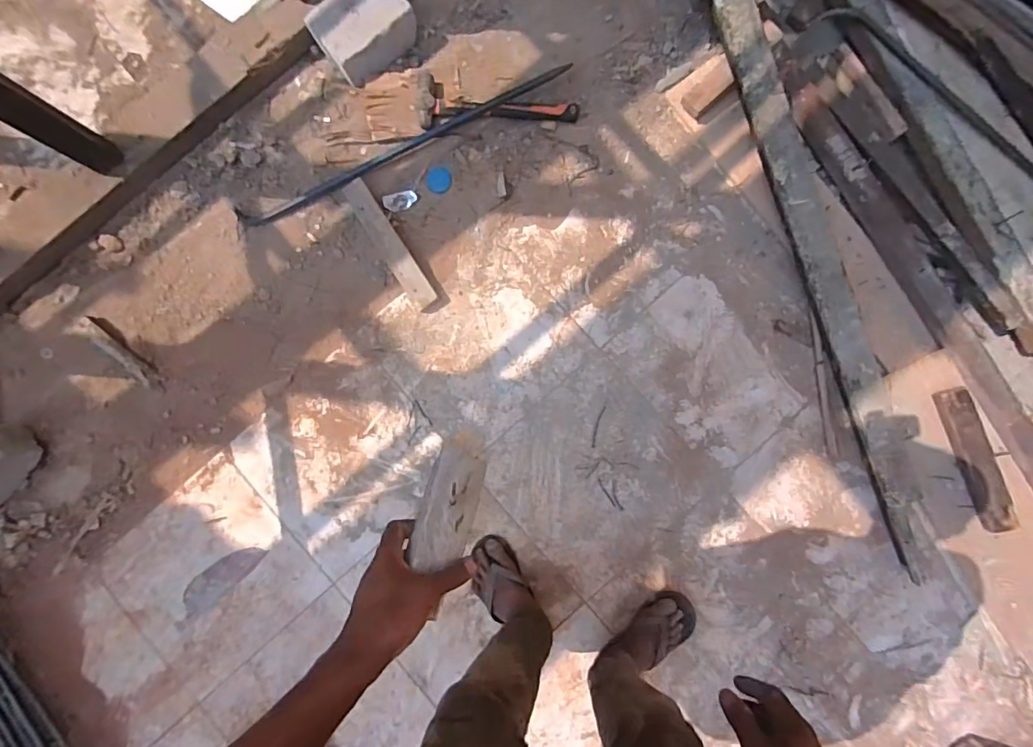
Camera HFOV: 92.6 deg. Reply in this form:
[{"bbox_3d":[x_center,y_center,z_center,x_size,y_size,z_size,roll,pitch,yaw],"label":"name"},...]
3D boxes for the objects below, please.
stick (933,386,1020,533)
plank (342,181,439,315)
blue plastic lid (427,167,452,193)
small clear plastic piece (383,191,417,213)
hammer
[{"bbox_3d":[0.974,0.184,1.038,0.061,0.025,0.319,-20,88,1],"label":"stick"},{"bbox_3d":[-0.286,-0.290,1.123,0.059,0.025,0.319,-33,89,14],"label":"plank"},{"bbox_3d":[-0.180,-0.448,1.145,0.056,0.010,0.055,0,88,2],"label":"blue plastic lid"},{"bbox_3d":[-0.269,-0.400,1.149,0.077,0.015,0.041,-14,88,1],"label":"small clear plastic piece"},{"bbox_3d":[-0.040,-0.610,1.113,0.357,0.057,0.110,0,88,2],"label":"hammer"}]

